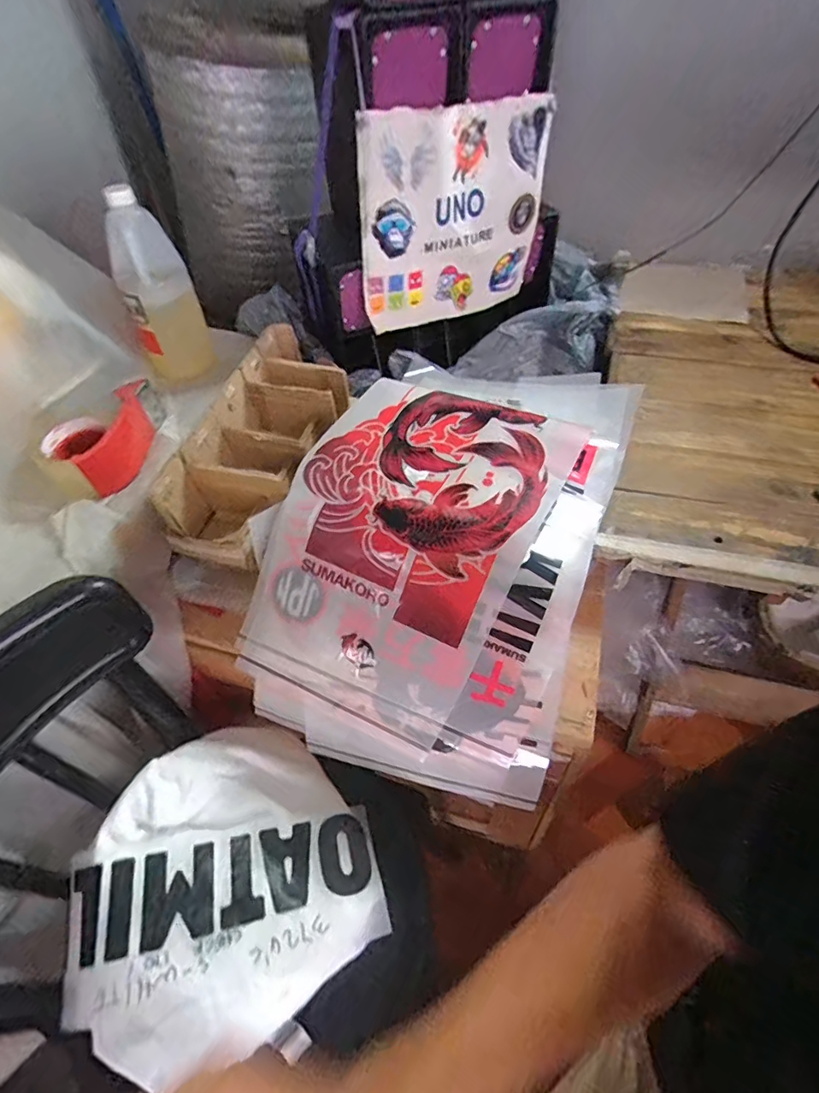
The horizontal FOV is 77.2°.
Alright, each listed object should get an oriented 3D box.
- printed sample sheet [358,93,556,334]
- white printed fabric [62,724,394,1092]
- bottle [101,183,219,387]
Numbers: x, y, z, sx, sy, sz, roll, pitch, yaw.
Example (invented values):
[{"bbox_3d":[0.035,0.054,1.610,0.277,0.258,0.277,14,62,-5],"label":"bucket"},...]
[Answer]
[{"bbox_3d":[0.066,-0.459,0.732,0.275,0.259,0.040,-19,53,-16],"label":"printed sample sheet"},{"bbox_3d":[-0.201,0.353,0.545,0.291,0.049,0.282,-34,56,-24],"label":"white printed fabric"},{"bbox_3d":[-0.333,-0.337,0.696,0.093,0.230,0.095,-19,51,-14],"label":"bottle"}]

